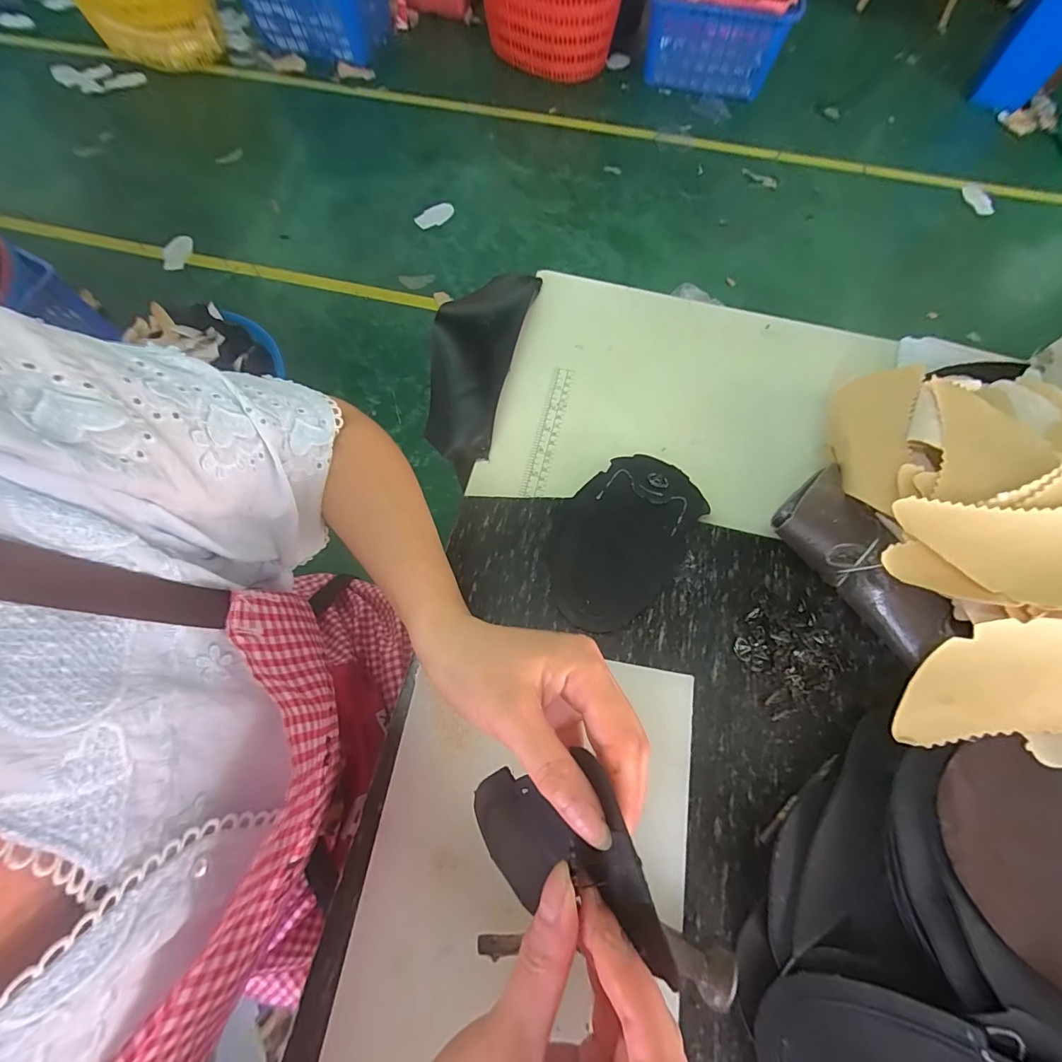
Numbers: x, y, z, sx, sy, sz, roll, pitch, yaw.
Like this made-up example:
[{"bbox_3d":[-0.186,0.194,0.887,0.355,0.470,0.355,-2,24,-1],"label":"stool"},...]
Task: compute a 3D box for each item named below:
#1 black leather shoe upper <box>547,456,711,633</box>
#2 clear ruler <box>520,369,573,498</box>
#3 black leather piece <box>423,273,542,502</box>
[{"bbox_3d":[0.078,0.003,0.378,0.166,0.024,0.109,-40,75,-14],"label":"black leather shoe upper"},{"bbox_3d":[0.017,-0.099,0.440,0.023,0.004,0.149,16,69,-3],"label":"clear ruler"},{"bbox_3d":[-0.055,-0.175,0.445,0.074,0.042,0.246,12,69,3],"label":"black leather piece"}]

